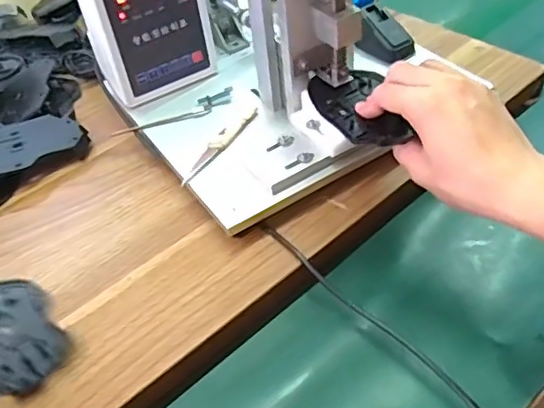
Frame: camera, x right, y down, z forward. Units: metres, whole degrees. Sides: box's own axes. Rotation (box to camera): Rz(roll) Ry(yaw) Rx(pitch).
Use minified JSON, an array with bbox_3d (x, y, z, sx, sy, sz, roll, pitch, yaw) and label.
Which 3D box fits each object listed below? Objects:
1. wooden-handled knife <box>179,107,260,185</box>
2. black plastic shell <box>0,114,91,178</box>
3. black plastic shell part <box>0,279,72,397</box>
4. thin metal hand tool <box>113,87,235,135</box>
[{"bbox_3d":[-0.045,-0.057,0.525,0.017,0.007,0.116,21,51,24],"label":"wooden-handled knife"},{"bbox_3d":[-0.242,-0.057,0.561,0.113,0.019,0.077,-18,47,-12],"label":"black plastic shell"},{"bbox_3d":[-0.196,0.094,0.422,0.066,0.017,0.111,-32,51,-23],"label":"black plastic shell part"},{"bbox_3d":[-0.095,-0.089,0.561,0.122,0.011,0.024,-20,47,-14],"label":"thin metal hand tool"}]

